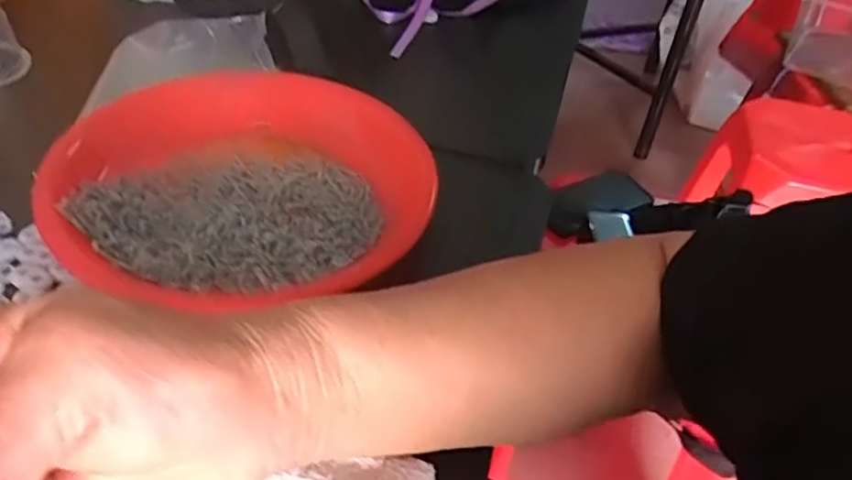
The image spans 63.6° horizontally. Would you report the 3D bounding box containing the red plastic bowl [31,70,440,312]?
[{"bbox_3d":[-0.109,-0.039,0.433,0.229,0.035,0.216,-1,41,-6],"label":"red plastic bowl"}]

